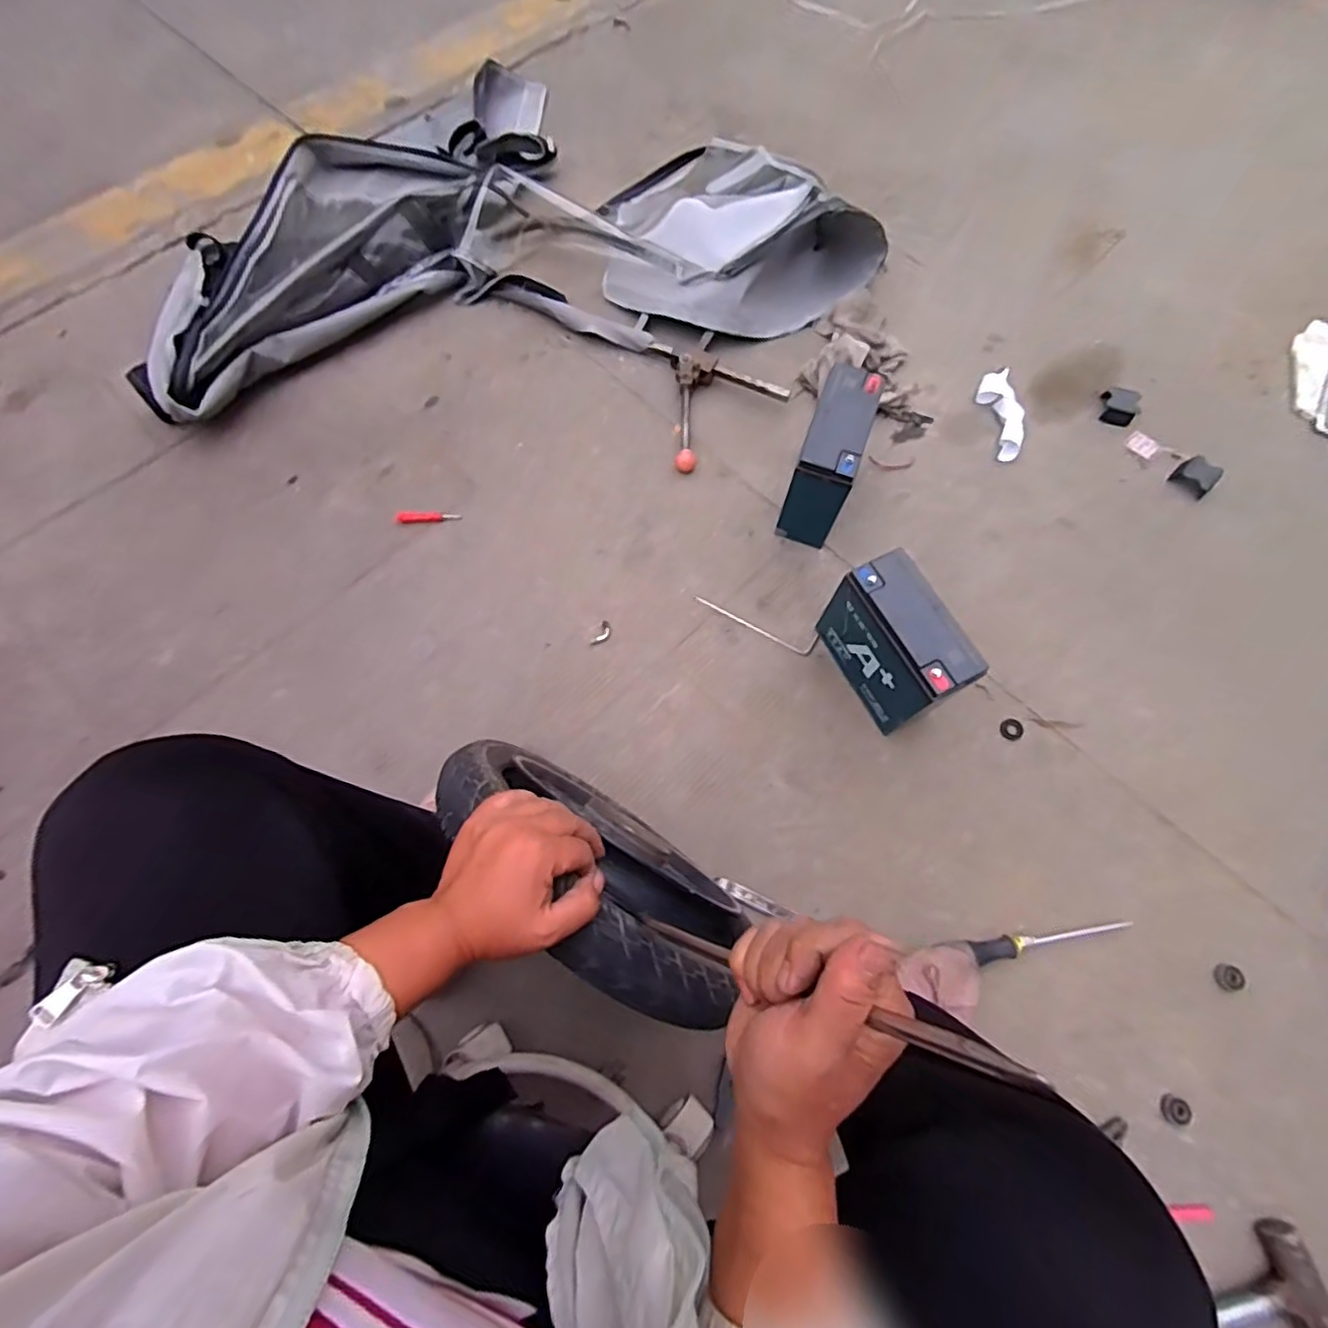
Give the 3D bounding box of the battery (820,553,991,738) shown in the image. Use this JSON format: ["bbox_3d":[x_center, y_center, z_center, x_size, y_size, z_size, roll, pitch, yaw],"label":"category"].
[{"bbox_3d":[0.286,-0.022,0.787,0.086,0.170,0.184,-24,72,-10],"label":"battery"}]

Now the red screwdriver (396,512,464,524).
[{"bbox_3d":[-0.350,-0.220,0.931,0.089,0.008,0.016,-5,69,-17],"label":"red screwdriver"}]

